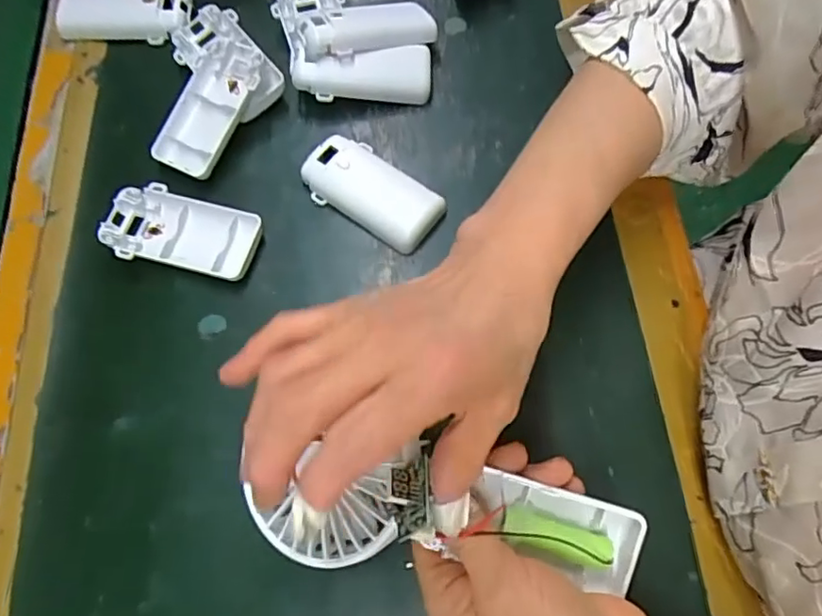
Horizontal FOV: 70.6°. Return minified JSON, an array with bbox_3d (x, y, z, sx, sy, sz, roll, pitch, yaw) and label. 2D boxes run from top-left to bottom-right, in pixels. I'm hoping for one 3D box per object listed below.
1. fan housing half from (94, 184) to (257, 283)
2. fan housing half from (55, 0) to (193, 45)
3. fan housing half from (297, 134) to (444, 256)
[{"bbox_3d":[-0.142,-0.047,0.362,0.096,0.014,0.049,12,70,6],"label":"fan housing half"},{"bbox_3d":[-0.211,-0.218,0.428,0.095,0.014,0.043,2,69,2],"label":"fan housing half"},{"bbox_3d":[-0.026,-0.075,0.372,0.093,0.014,0.050,41,75,15],"label":"fan housing half"}]

